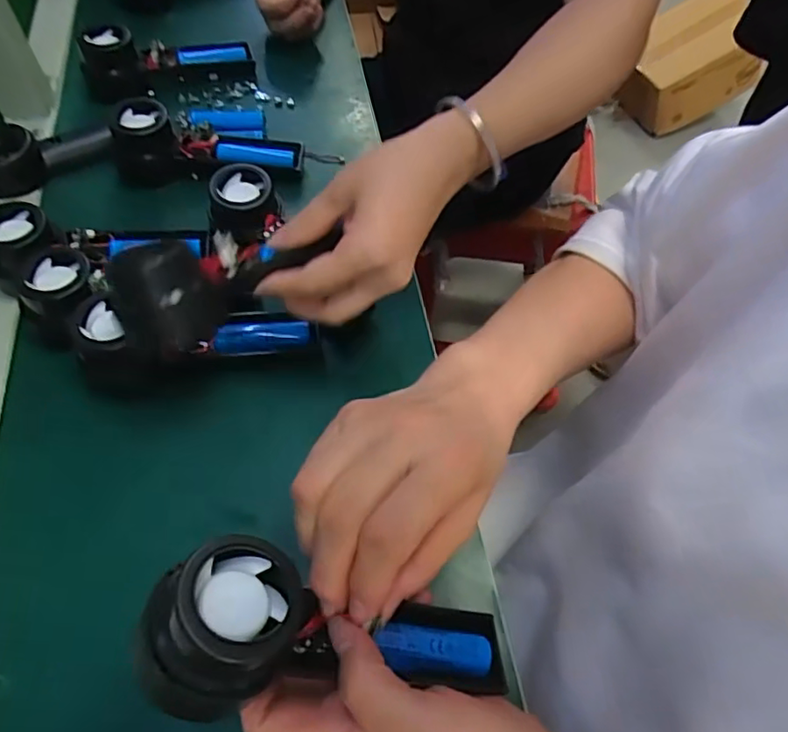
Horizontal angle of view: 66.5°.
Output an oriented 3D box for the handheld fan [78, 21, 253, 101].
[{"bbox_3d":[-0.222,-0.303,0.591,0.159,0.045,0.057,-11,60,-9],"label":"handheld fan"}]

